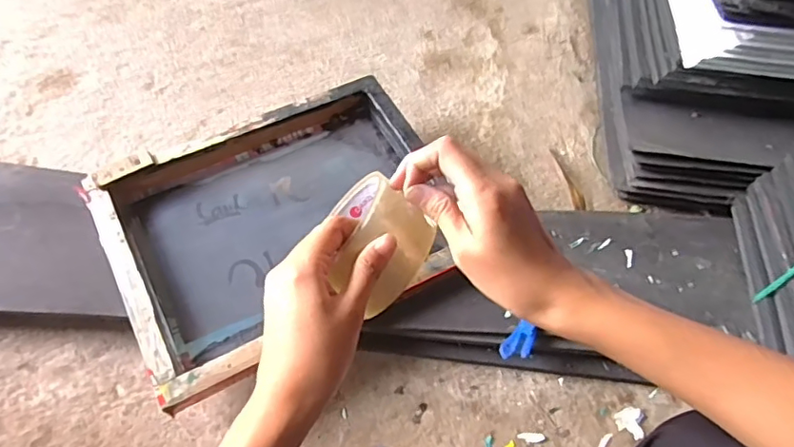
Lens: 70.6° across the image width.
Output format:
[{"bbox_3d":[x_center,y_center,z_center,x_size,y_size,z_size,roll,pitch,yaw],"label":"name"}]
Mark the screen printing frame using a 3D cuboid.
[{"bbox_3d":[-0.150,-0.002,0.772,0.445,0.048,0.351,-25,61,-16],"label":"screen printing frame"}]

